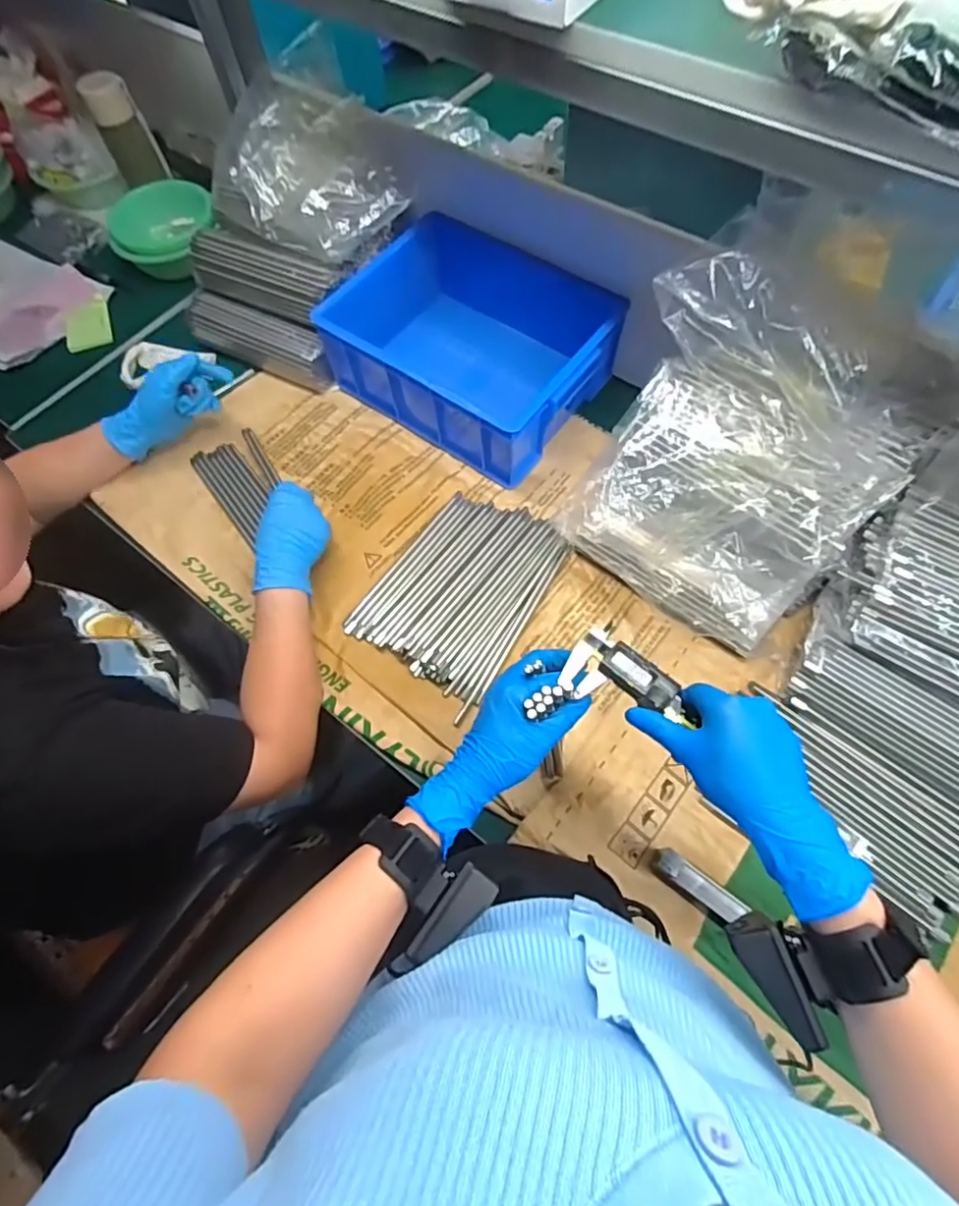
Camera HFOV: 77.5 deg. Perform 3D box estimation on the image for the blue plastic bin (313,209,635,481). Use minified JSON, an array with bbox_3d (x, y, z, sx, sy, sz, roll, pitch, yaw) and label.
[{"bbox_3d":[-0.009,-0.366,0.829,0.351,0.115,0.282,34,71,17],"label":"blue plastic bin"}]

